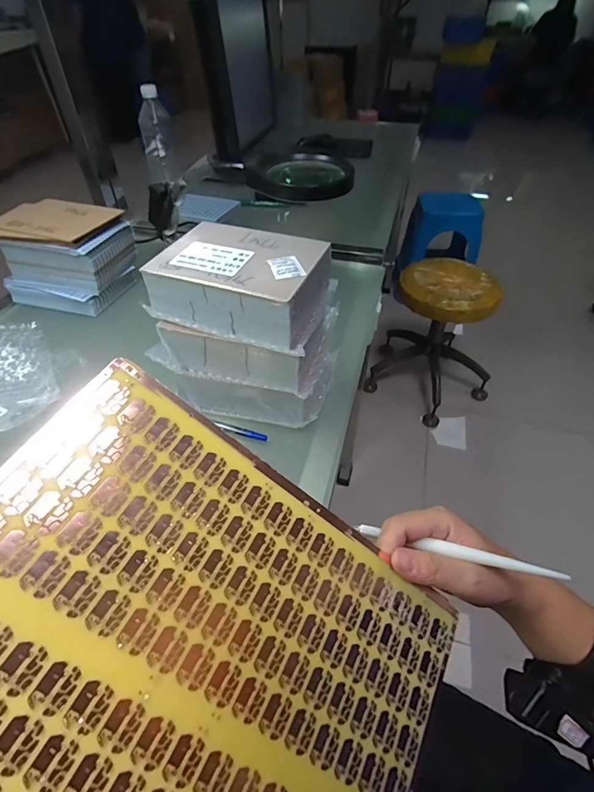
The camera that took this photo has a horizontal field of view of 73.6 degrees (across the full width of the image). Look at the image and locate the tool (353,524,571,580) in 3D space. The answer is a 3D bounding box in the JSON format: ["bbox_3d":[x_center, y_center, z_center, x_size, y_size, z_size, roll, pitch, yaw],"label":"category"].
[{"bbox_3d":[0.106,0.107,0.274,0.138,0.009,0.009,6,44,27],"label":"tool"}]

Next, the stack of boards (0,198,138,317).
[{"bbox_3d":[-0.364,-0.221,0.631,0.177,0.120,0.131,7,46,7],"label":"stack of boards"}]

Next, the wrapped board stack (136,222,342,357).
[{"bbox_3d":[-0.054,-0.113,0.405,0.156,0.059,0.126,15,47,14],"label":"wrapped board stack"}]

